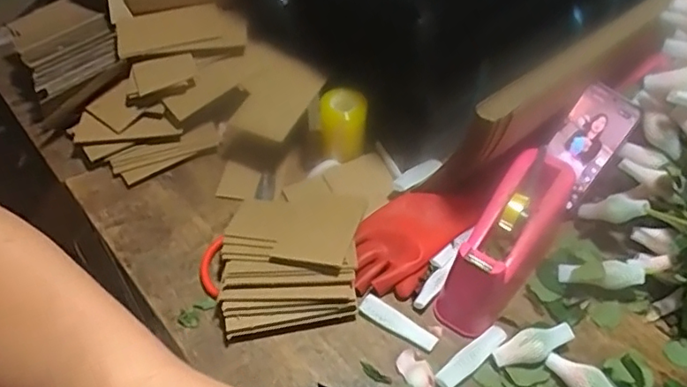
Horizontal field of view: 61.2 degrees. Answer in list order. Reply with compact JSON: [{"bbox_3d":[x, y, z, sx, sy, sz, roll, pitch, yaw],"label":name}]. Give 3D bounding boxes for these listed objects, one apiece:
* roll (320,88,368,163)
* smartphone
[{"bbox_3d":[0.000,-0.085,0.738,0.056,0.082,0.051,1,51,-1],"label":"roll"},{"bbox_3d":[0.284,-0.055,0.688,0.068,0.136,0.011,39,27,24],"label":"smartphone"}]

